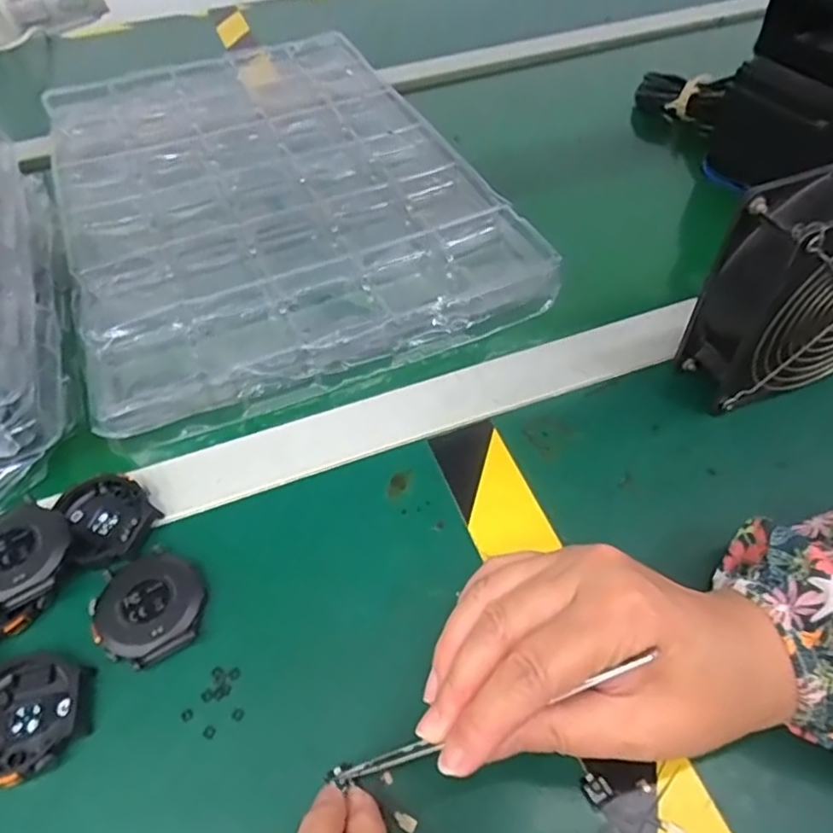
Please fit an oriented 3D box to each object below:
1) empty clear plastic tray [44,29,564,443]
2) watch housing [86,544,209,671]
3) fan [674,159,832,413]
[{"bbox_3d":[-0.131,-0.200,0.514,0.311,0.036,0.482,-21,53,-12],"label":"empty clear plastic tray"},{"bbox_3d":[-0.125,0.088,0.288,0.050,0.009,0.052,-27,55,-17],"label":"watch housing"},{"bbox_3d":[0.214,-0.070,0.327,0.124,0.121,0.051,-20,53,-11],"label":"fan"}]

